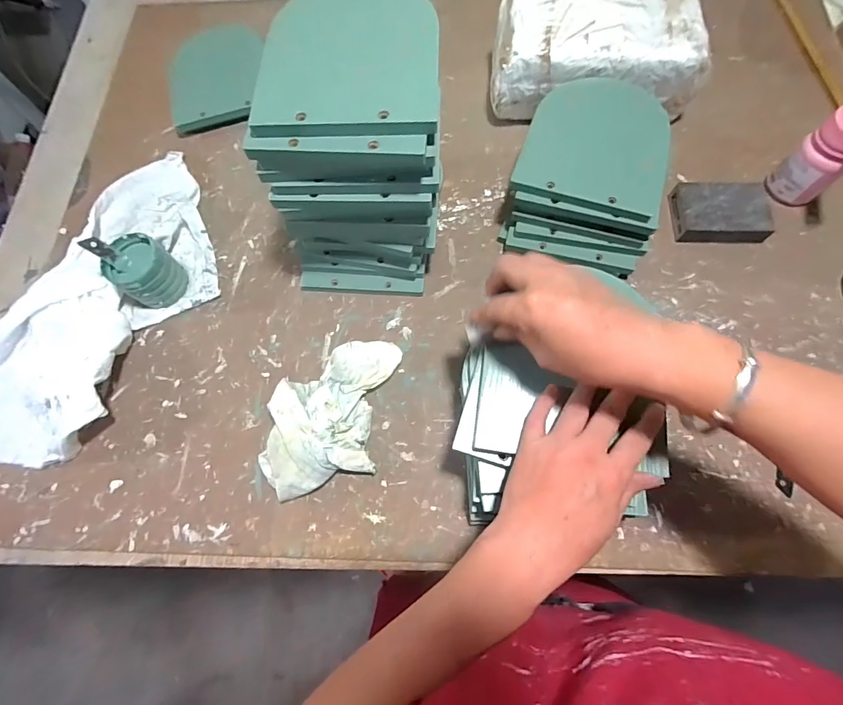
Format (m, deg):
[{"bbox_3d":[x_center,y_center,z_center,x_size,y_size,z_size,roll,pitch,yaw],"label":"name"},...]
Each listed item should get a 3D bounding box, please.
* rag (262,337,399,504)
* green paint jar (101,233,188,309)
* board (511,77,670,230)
[{"bbox_3d":[-0.100,0.064,0.441,0.123,0.044,0.176,9,72,5],"label":"rag"},{"bbox_3d":[-0.320,-0.092,0.491,0.062,0.060,0.065,-1,71,2],"label":"green paint jar"},{"bbox_3d":[0.199,-0.236,0.465,0.144,0.008,0.180,21,74,10],"label":"board"}]

